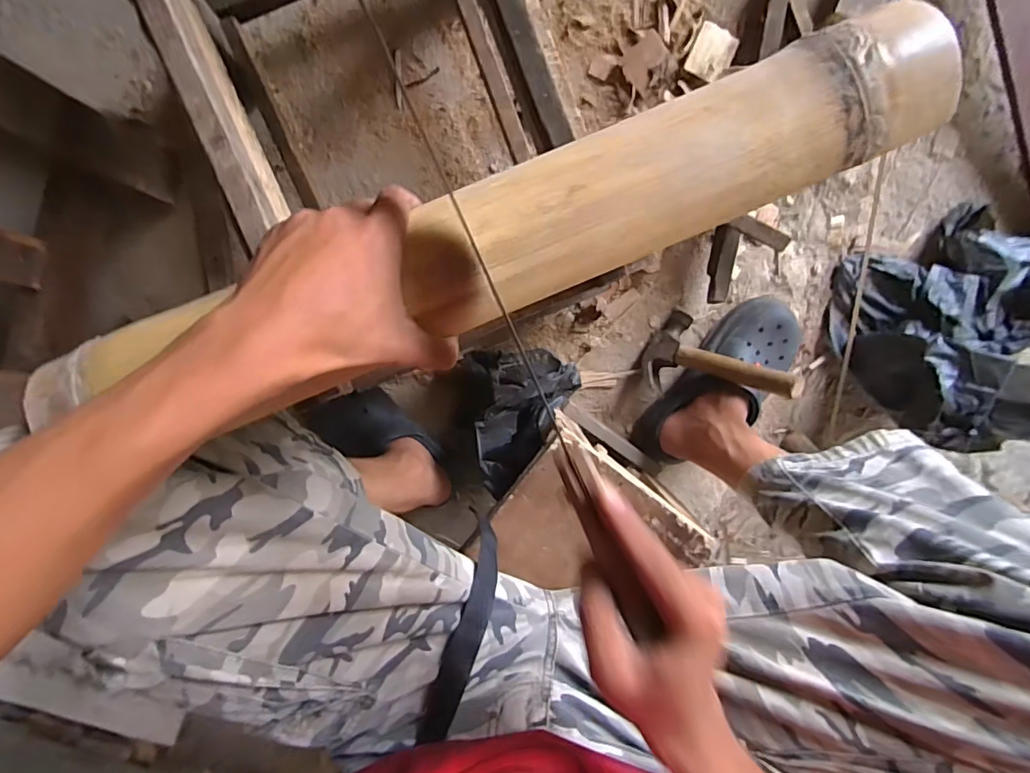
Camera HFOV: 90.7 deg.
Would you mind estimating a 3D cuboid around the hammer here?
[{"bbox_3d":[0.269,-0.027,0.677,0.056,0.226,0.119,11,101,-37],"label":"hammer"}]

